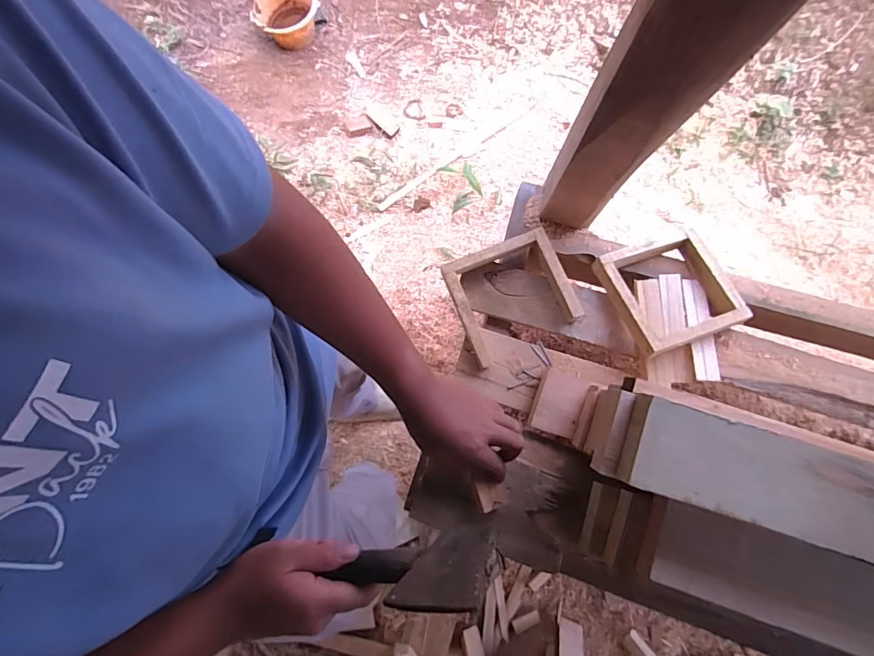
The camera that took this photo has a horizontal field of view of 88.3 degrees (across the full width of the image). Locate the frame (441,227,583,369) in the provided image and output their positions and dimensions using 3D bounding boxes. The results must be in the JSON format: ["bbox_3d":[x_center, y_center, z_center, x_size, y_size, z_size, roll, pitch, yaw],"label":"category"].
[{"bbox_3d":[0.102,-0.046,0.618,0.154,0.034,0.148,-22,81,0],"label":"frame"}]

